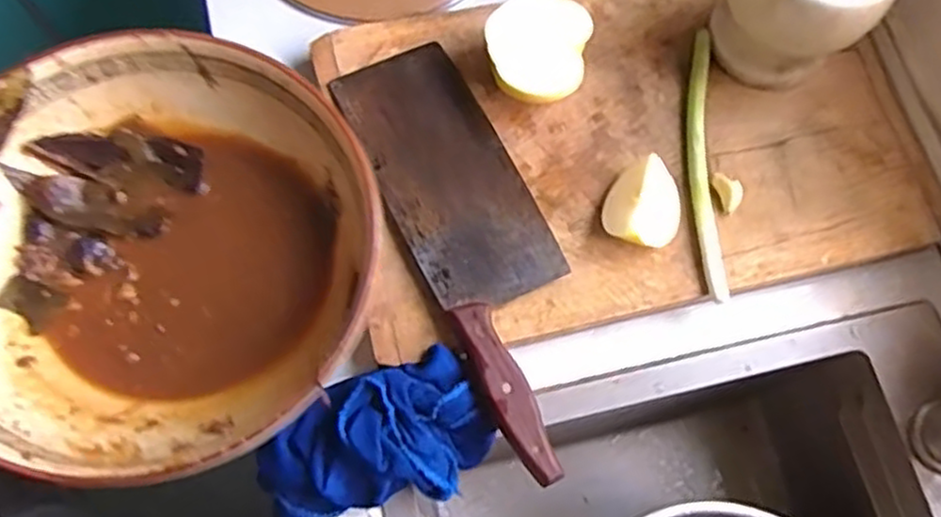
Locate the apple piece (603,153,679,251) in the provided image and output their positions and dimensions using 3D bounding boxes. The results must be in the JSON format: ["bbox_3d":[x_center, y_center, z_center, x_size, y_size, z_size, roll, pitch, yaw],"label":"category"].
[{"bbox_3d":[0.129,-0.041,0.544,0.055,0.034,0.069,17,72,4],"label":"apple piece"}]

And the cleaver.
[{"bbox_3d":[0.007,-0.017,0.535,0.100,0.028,0.332,-25,74,-10],"label":"cleaver"}]

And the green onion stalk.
[{"bbox_3d":[0.182,-0.078,0.570,0.024,0.012,0.224,2,72,-1],"label":"green onion stalk"}]

